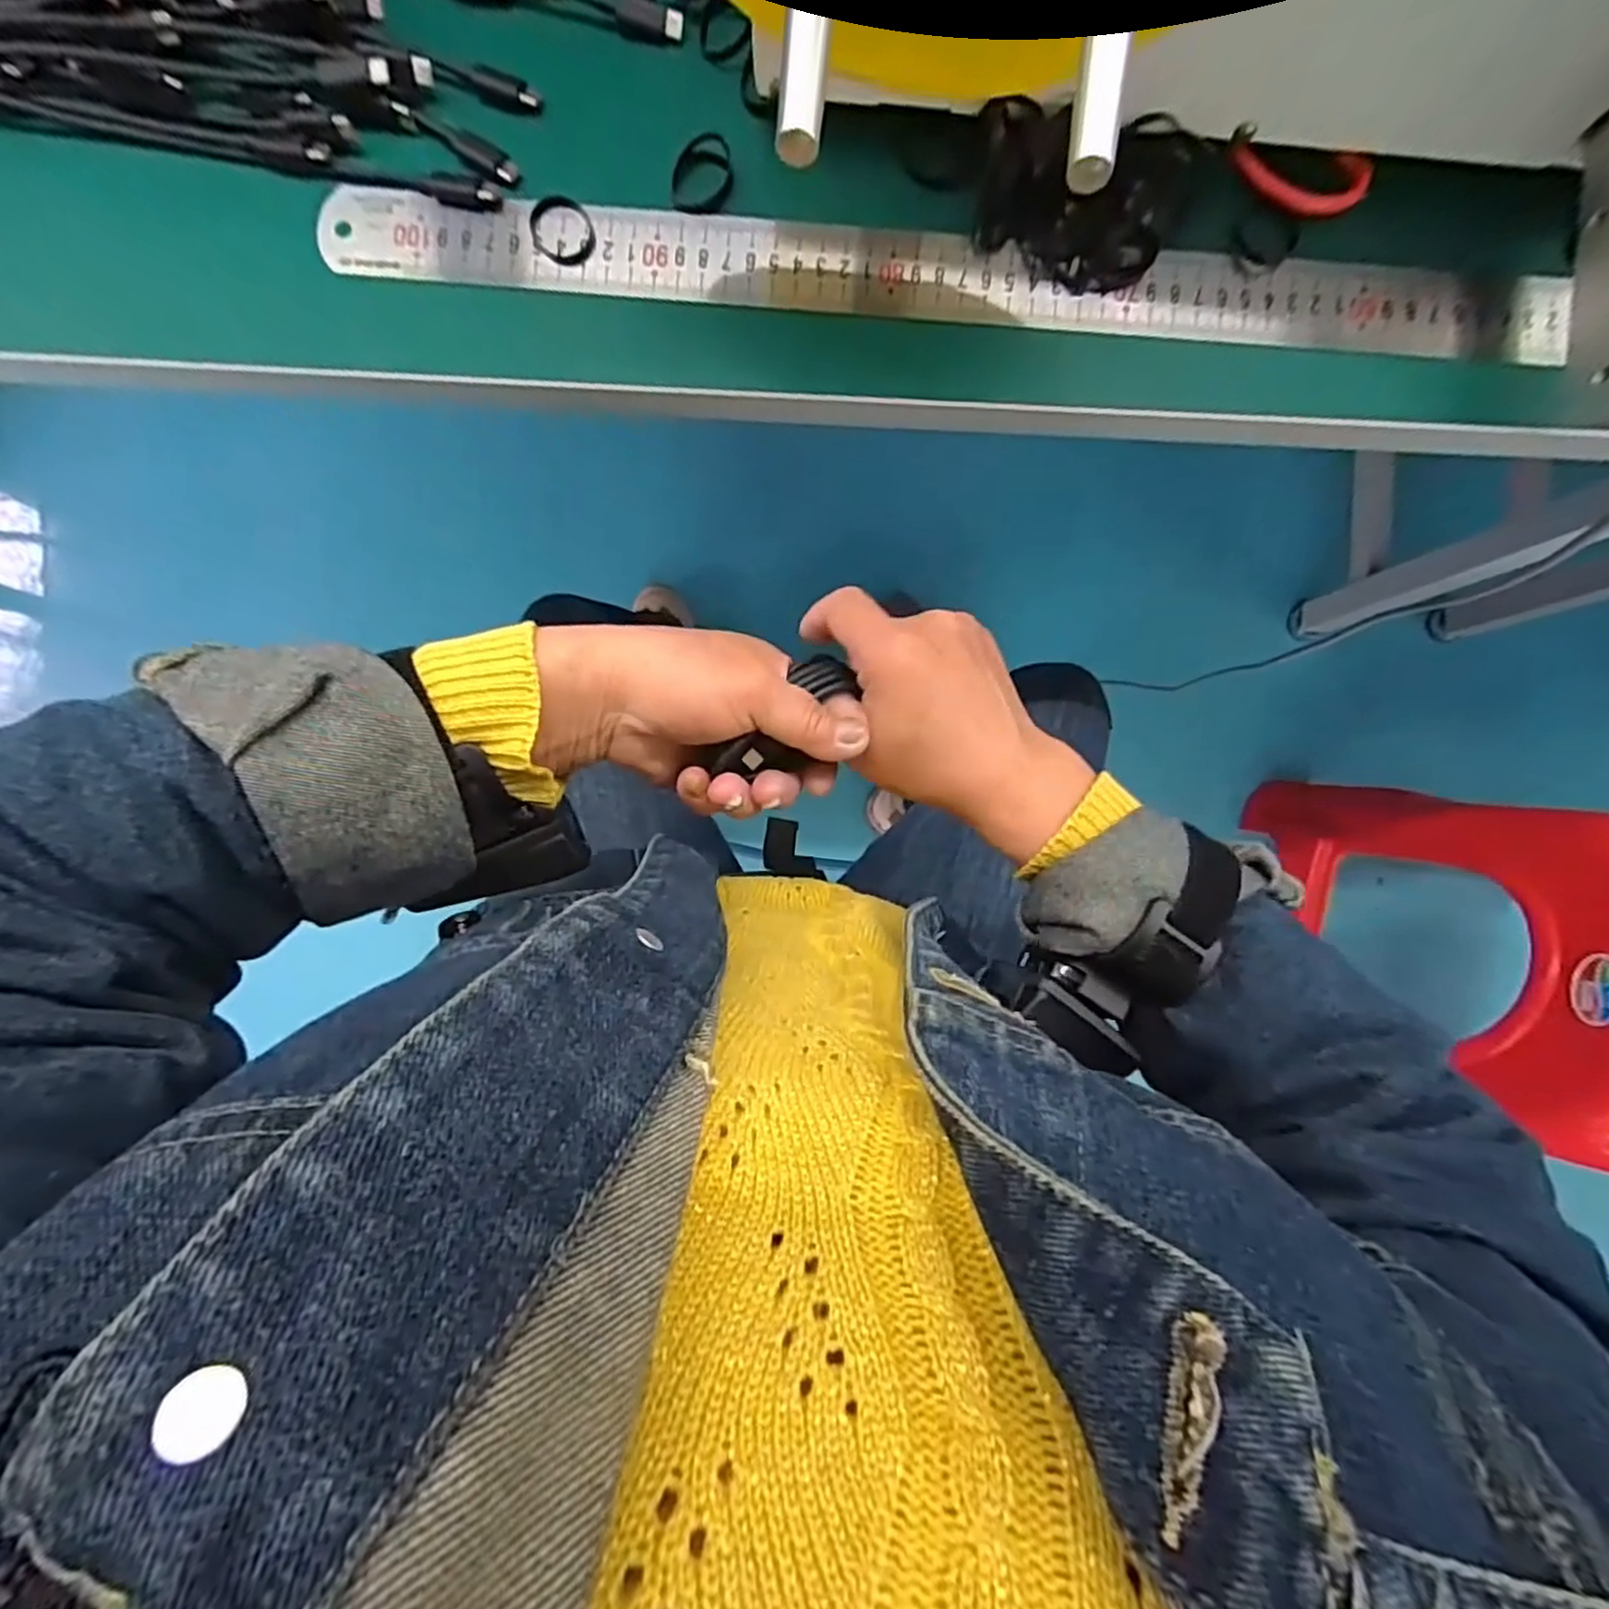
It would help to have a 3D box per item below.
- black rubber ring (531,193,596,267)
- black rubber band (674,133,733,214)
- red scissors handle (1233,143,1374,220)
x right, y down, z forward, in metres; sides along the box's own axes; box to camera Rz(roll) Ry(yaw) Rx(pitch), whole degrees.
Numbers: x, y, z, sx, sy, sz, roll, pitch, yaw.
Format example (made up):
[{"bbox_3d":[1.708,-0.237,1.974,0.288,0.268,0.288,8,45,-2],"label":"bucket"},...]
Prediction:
[{"bbox_3d":[-0.102,-0.242,0.296,0.024,0.005,0.029,-42,90,-1],"label":"black rubber ring"},{"bbox_3d":[-0.043,-0.264,0.295,0.025,0.007,0.028,2,89,0],"label":"black rubber band"},{"bbox_3d":[0.203,-0.255,0.289,0.058,0.011,0.023,-3,89,0],"label":"red scissors handle"}]

